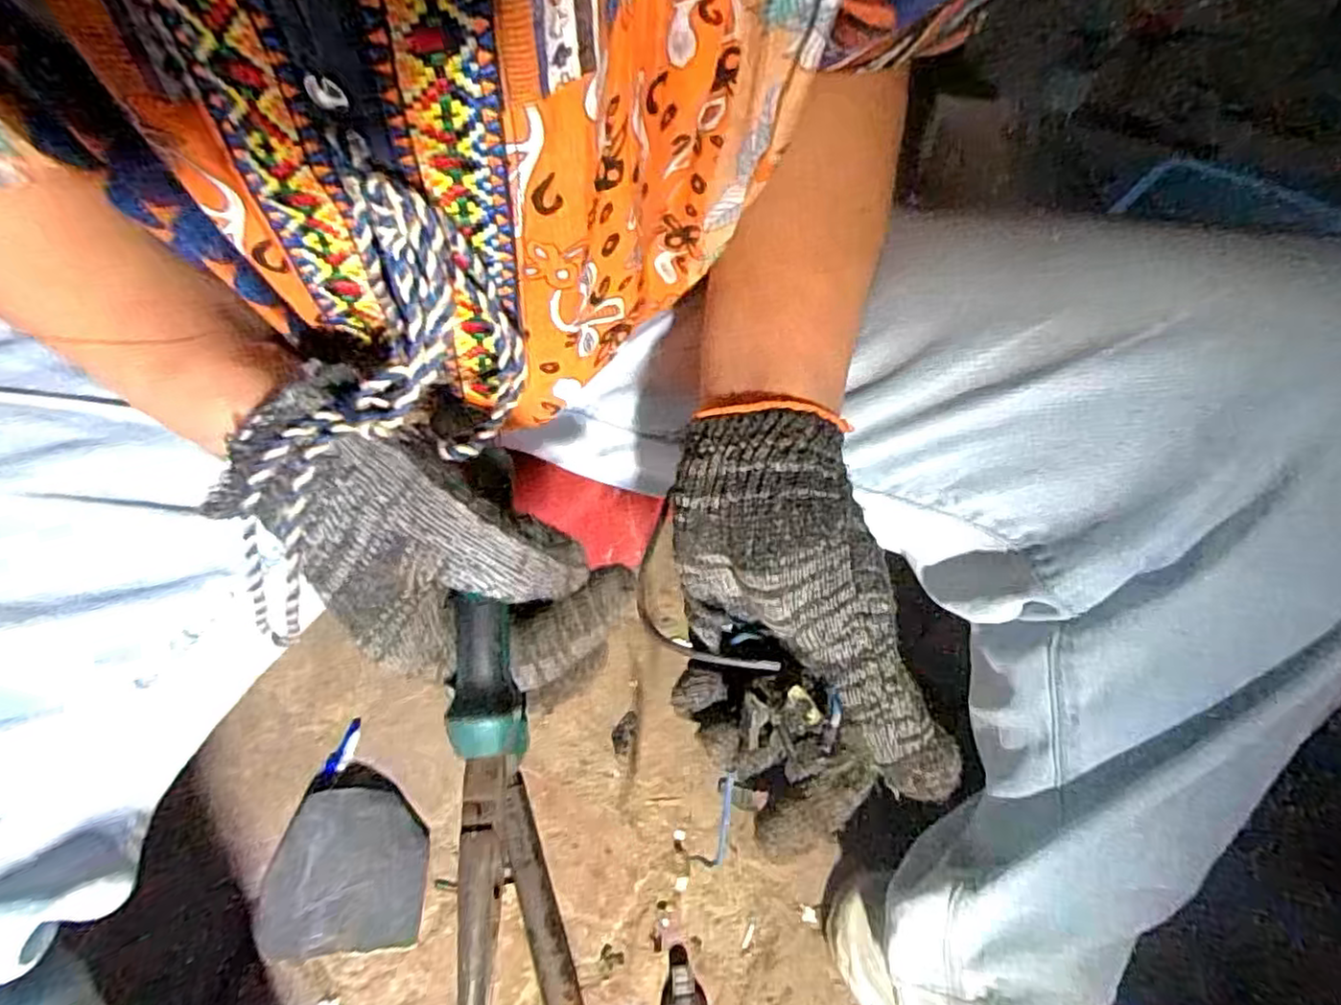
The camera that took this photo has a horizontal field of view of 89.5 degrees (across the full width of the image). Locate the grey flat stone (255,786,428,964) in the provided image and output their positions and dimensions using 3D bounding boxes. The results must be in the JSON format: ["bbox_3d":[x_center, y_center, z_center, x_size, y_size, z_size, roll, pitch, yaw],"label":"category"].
[{"bbox_3d":[-0.253,0.283,0.524,0.128,0.017,0.114,-7,53,1],"label":"grey flat stone"}]

